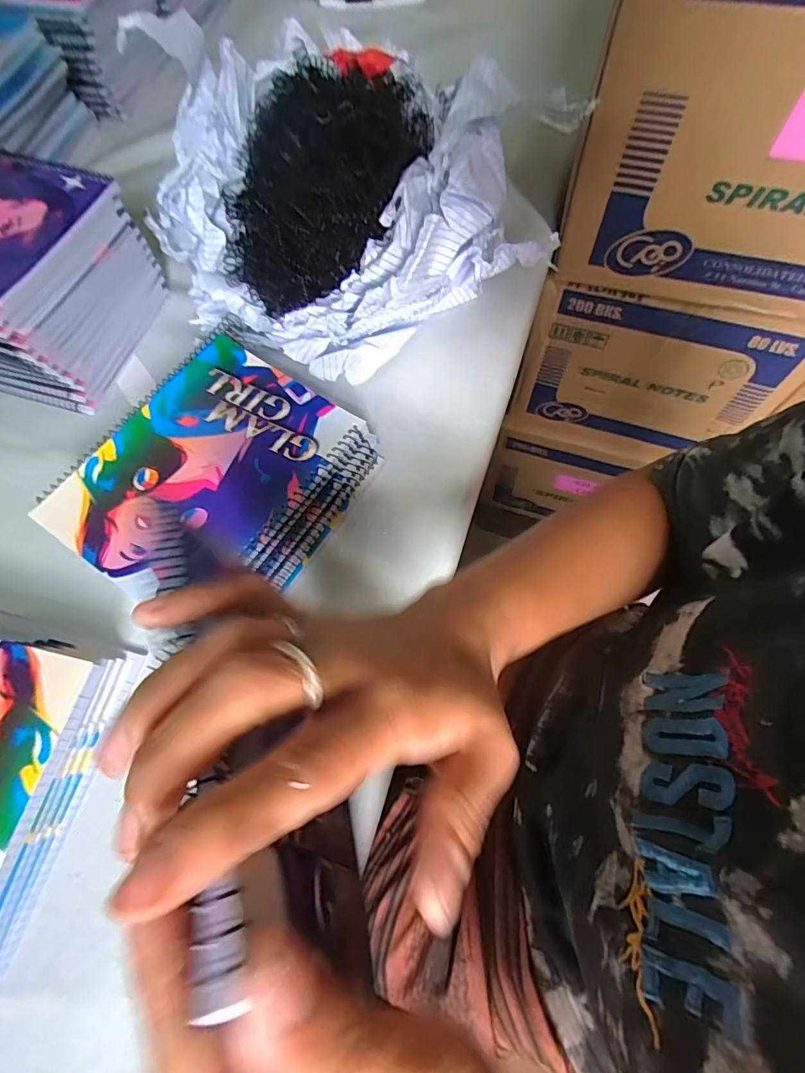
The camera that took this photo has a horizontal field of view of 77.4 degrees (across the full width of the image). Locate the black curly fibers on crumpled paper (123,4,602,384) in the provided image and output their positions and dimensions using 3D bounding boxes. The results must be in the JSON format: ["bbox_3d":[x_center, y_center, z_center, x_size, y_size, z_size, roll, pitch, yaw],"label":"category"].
[{"bbox_3d":[-0.071,-0.308,0.451,0.283,0.145,0.306,-29,69,-10],"label":"black curly fibers on crumpled paper"}]

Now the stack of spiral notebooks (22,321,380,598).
[{"bbox_3d":[-0.137,-0.042,0.388,0.163,0.063,0.198,30,71,13],"label":"stack of spiral notebooks"}]

